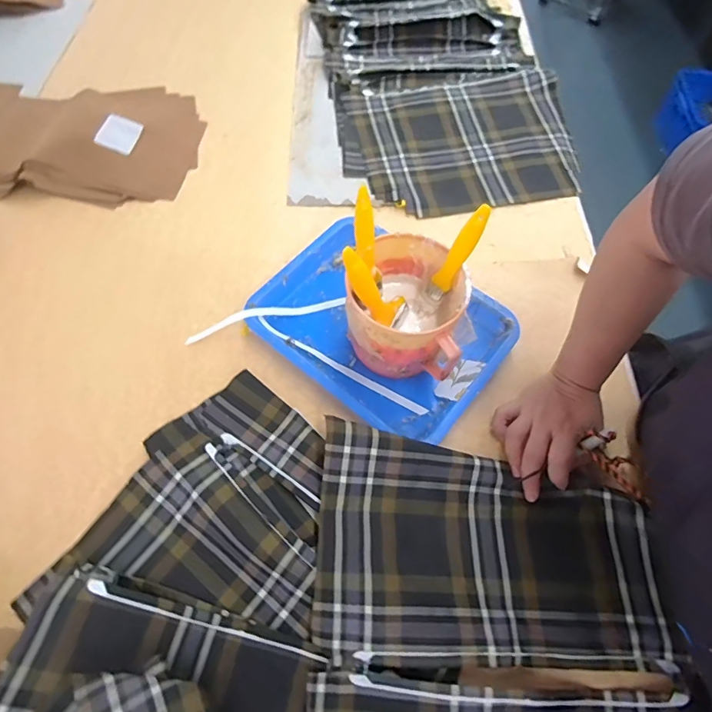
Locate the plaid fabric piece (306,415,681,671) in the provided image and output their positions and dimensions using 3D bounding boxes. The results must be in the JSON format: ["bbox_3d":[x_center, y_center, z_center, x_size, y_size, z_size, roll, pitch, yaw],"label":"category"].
[{"bbox_3d":[0.131,0.177,0.413,0.333,0.046,0.186,5,63,-1],"label":"plaid fabric piece"}]

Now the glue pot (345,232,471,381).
[{"bbox_3d":[0.058,-0.044,0.484,0.111,0.119,0.122,14,63,4],"label":"glue pot"}]

